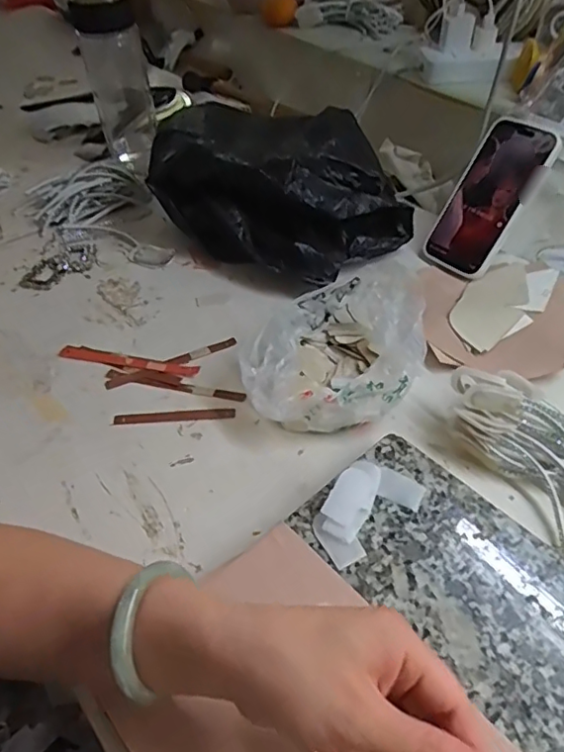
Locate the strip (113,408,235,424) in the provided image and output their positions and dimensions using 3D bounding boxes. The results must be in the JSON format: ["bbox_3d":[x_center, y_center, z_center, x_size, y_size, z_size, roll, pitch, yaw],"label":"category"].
[{"bbox_3d":[-0.096,0.035,0.508,0.106,0.005,0.013,-5,46,-4],"label":"strip"}]

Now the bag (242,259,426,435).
[{"bbox_3d":[0.045,-0.030,0.519,0.159,0.072,0.165,0,45,0],"label":"bag"}]

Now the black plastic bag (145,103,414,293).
[{"bbox_3d":[0.011,-0.237,0.687,0.293,0.119,0.231,18,50,19],"label":"black plastic bag"}]

